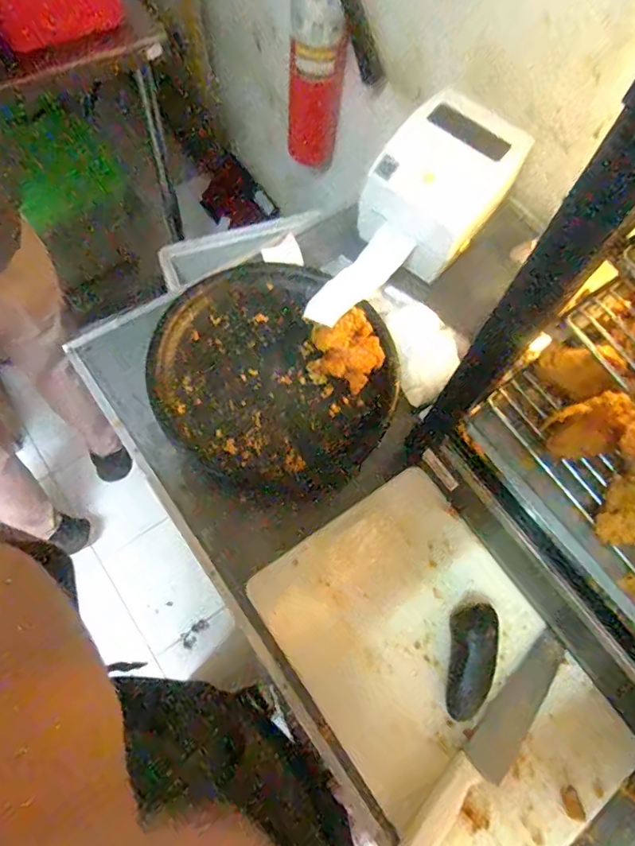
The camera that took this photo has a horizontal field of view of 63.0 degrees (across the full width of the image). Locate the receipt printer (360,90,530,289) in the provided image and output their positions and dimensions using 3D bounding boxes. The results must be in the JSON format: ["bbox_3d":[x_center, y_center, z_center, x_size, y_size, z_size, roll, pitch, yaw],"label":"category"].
[{"bbox_3d":[0.194,-0.371,0.813,0.216,0.135,0.176,-41,76,-19],"label":"receipt printer"}]

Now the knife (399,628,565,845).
[{"bbox_3d":[0.203,0.380,0.605,0.312,0.021,0.051,-39,77,-25],"label":"knife"}]

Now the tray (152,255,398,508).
[{"bbox_3d":[-0.058,-0.074,0.741,0.342,0.029,0.332,1,72,-2],"label":"tray"}]

